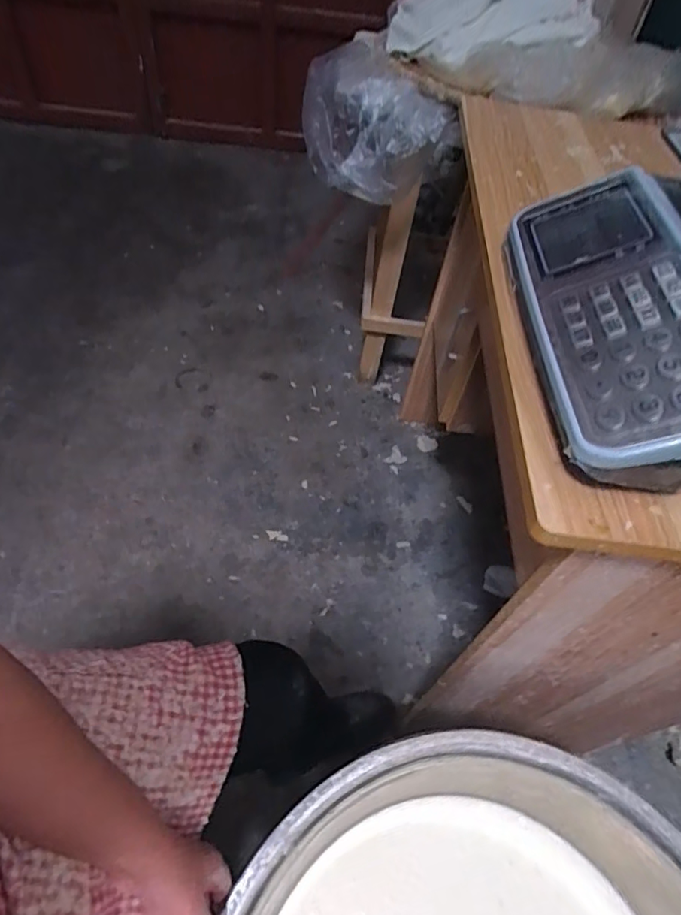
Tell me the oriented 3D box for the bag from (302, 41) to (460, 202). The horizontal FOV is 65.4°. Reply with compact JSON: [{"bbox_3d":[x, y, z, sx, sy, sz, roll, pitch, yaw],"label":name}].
[{"bbox_3d":[0.046,-0.562,0.906,0.214,0.176,0.245,-10,53,-13],"label":"bag"}]

